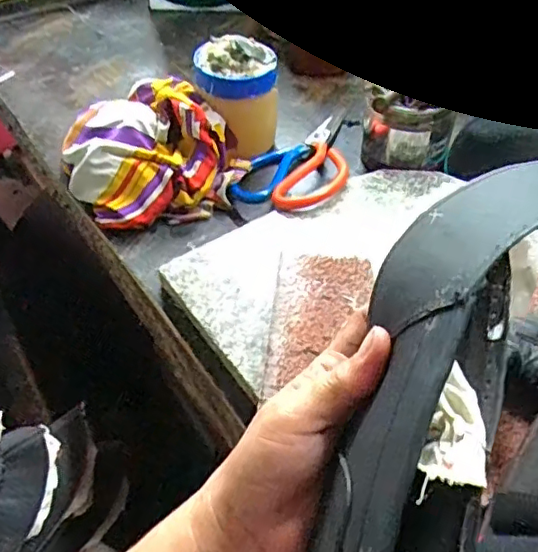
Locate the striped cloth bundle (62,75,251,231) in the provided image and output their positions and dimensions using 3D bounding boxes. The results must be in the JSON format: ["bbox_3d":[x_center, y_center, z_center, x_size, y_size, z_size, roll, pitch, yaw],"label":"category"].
[{"bbox_3d":[-0.116,-0.114,0.539,0.138,0.077,0.167,-33,56,-23],"label":"striped cloth bundle"}]

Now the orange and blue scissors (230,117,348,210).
[{"bbox_3d":[0.043,-0.105,0.543,0.085,0.012,0.153,26,52,34],"label":"orange and blue scissors"}]

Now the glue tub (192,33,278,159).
[{"bbox_3d":[-0.028,-0.157,0.550,0.071,0.108,0.067,-1,49,2],"label":"glue tub"}]

